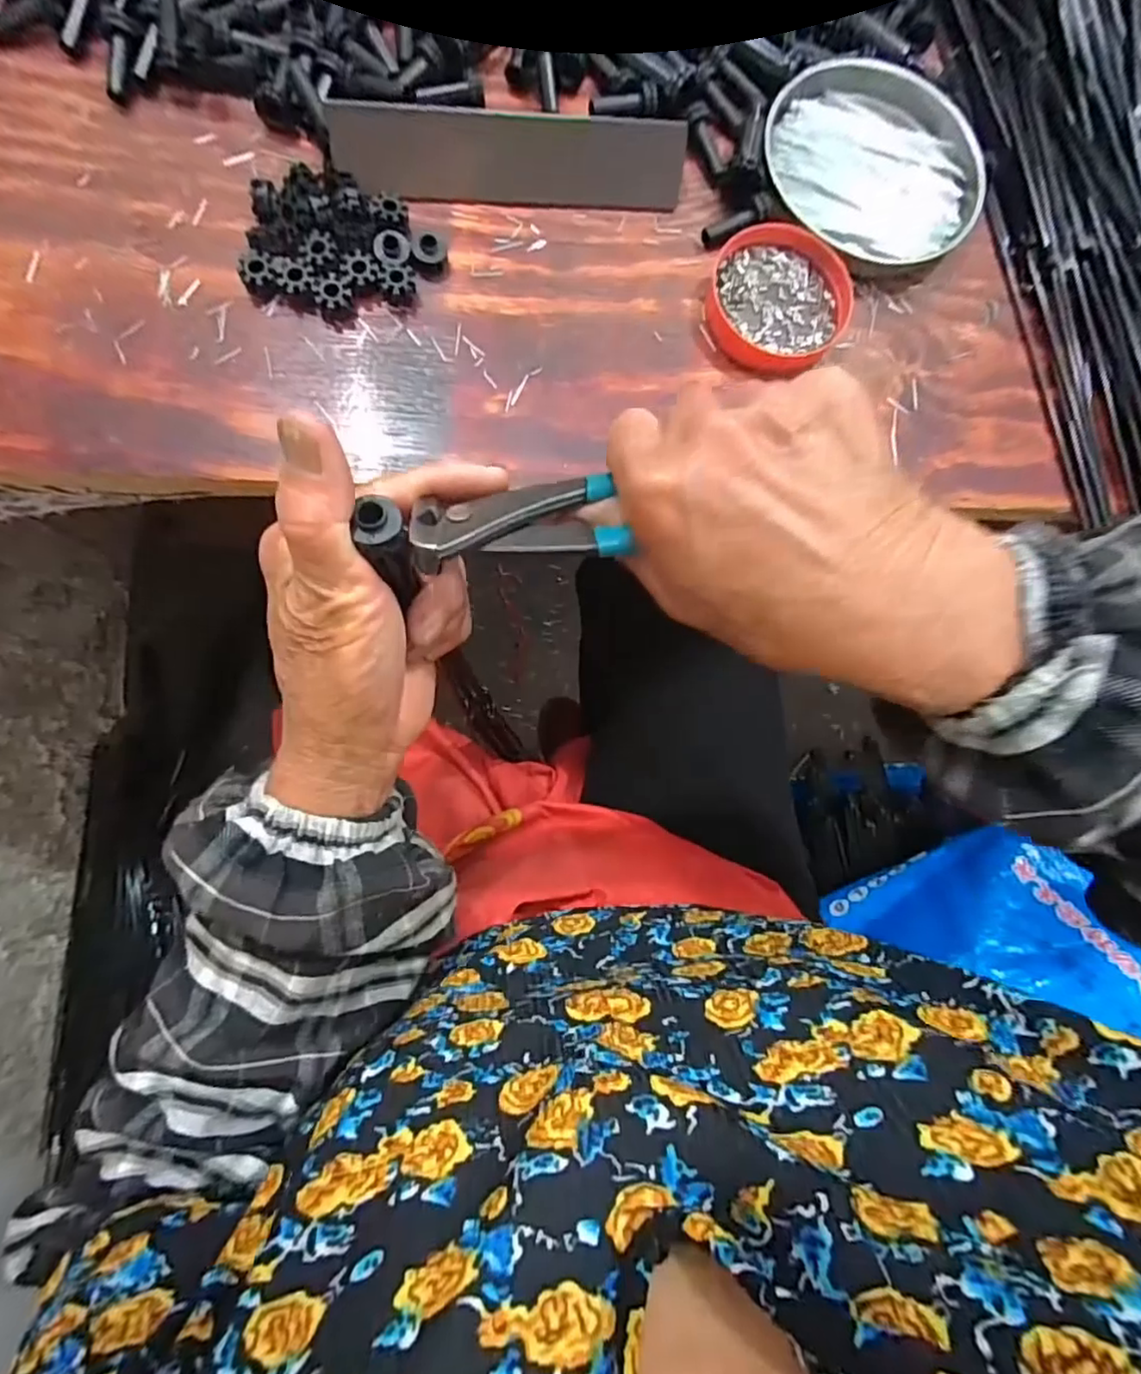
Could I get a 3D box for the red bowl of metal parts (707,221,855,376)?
[{"bbox_3d":[0.117,-0.215,0.345,0.077,0.020,0.076,1,82,-7],"label":"red bowl of metal parts"}]

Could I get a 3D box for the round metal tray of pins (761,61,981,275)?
[{"bbox_3d":[0.179,-0.309,0.366,0.130,0.020,0.119,1,82,-7],"label":"round metal tray of pins"}]

